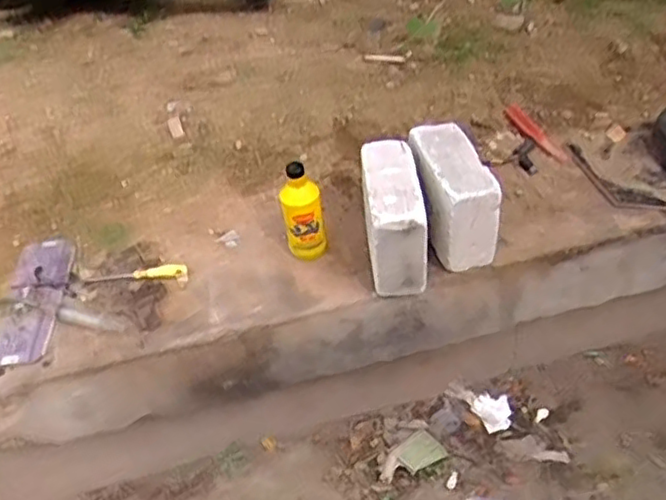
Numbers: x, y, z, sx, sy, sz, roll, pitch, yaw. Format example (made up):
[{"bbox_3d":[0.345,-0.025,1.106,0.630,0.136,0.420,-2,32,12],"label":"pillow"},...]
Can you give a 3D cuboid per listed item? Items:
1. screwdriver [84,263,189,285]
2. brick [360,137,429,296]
[{"bbox_3d":[-0.405,0.051,1.398,0.214,0.024,0.030,-4,44,3],"label":"screwdriver"},{"bbox_3d":[0.114,-0.062,1.313,0.104,0.204,0.221,-7,44,1],"label":"brick"}]

